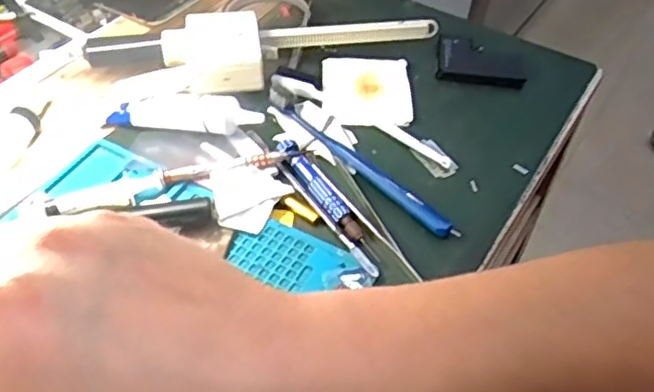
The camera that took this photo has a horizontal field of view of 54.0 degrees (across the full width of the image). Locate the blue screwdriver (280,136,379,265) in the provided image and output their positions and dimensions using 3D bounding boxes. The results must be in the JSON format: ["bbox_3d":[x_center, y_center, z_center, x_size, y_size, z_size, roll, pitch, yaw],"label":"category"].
[{"bbox_3d":[0.000,0.000,0.462,0.017,0.011,0.119,-22,53,-21],"label":"blue screwdriver"}]

